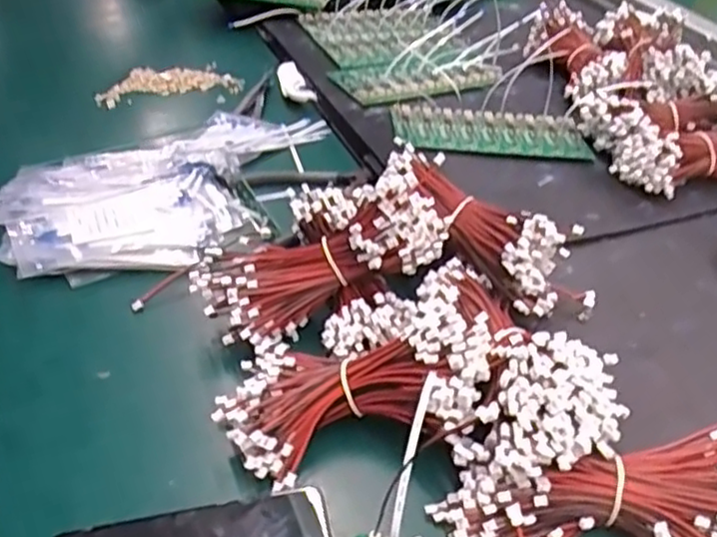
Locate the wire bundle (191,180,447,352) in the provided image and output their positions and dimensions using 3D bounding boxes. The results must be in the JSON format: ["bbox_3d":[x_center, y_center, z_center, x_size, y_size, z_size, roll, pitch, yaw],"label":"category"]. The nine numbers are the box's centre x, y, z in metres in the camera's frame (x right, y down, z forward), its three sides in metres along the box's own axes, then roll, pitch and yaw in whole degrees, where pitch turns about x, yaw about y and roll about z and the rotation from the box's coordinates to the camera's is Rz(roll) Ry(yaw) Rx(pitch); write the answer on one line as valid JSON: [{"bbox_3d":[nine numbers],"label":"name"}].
[{"bbox_3d":[-0.028,-0.005,0.505,0.188,0.072,0.075,-24,44,3],"label":"wire bundle"}]

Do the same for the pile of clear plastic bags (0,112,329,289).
[{"bbox_3d":[-0.163,-0.082,0.649,0.330,0.028,0.194,-22,47,-25],"label":"pile of clear plastic bags"}]

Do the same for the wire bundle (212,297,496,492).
[{"bbox_3d":[-0.003,0.067,0.446,0.180,0.044,0.109,-19,42,7],"label":"wire bundle"}]

